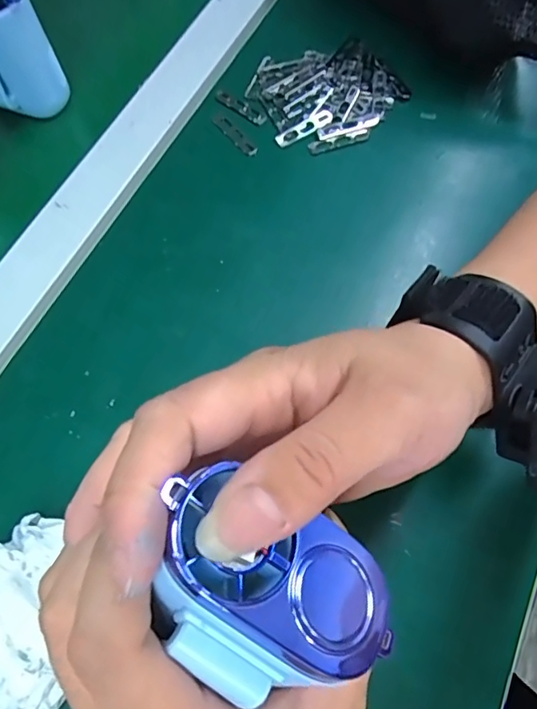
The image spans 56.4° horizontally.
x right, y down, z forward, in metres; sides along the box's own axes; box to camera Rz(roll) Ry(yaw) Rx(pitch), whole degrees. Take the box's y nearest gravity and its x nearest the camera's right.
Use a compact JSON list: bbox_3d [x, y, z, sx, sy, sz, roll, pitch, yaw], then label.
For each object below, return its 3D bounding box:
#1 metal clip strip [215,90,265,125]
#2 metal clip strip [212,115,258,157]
[{"bbox_3d":[-0.019,-0.176,0.355,0.042,0.004,0.009,36,73,14],"label":"metal clip strip"},{"bbox_3d":[-0.024,-0.153,0.345,0.009,0.004,0.044,-37,72,-13],"label":"metal clip strip"}]

